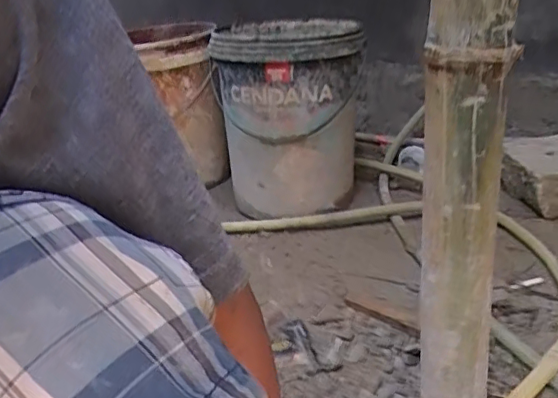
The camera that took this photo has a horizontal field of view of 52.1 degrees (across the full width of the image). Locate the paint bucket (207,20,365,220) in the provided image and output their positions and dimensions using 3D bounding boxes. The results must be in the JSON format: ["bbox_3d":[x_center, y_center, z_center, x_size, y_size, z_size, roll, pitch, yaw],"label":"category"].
[{"bbox_3d":[0.029,-0.160,1.133,0.254,0.343,0.254,-6,23,5],"label":"paint bucket"}]

